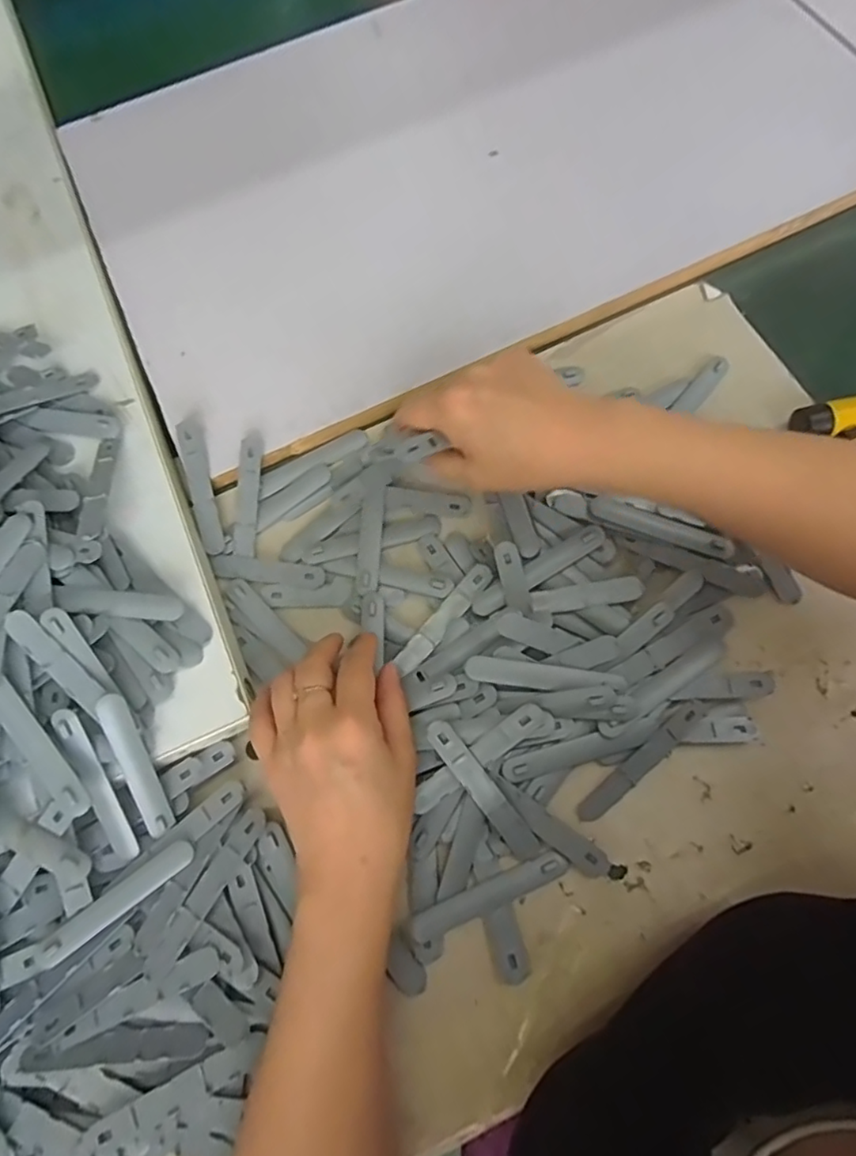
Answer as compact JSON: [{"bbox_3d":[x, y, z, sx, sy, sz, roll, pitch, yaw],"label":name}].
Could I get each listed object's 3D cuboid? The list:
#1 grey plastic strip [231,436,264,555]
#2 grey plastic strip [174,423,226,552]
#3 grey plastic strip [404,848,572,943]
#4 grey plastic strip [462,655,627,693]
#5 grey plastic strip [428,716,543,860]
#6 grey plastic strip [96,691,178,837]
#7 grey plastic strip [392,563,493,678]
[{"bbox_3d":[-0.125,-0.057,0.417,0.016,0.008,0.083,3,88,4],"label":"grey plastic strip"},{"bbox_3d":[-0.158,-0.062,0.419,0.017,0.006,0.095,-16,84,-3],"label":"grey plastic strip"},{"bbox_3d":[0.035,0.179,0.341,0.093,0.007,0.016,-23,72,-6],"label":"grey plastic strip"},{"bbox_3d":[0.070,0.059,0.361,0.093,0.006,0.016,6,86,1],"label":"grey plastic strip"},{"bbox_3d":[0.032,0.123,0.349,0.016,0.005,0.094,-37,92,-10],"label":"grey plastic strip"},{"bbox_3d":[-0.164,0.104,0.336,0.016,0.009,0.087,-13,108,-2],"label":"grey plastic strip"},{"bbox_3d":[0.011,0.026,0.392,0.015,0.007,0.086,38,76,14],"label":"grey plastic strip"}]

